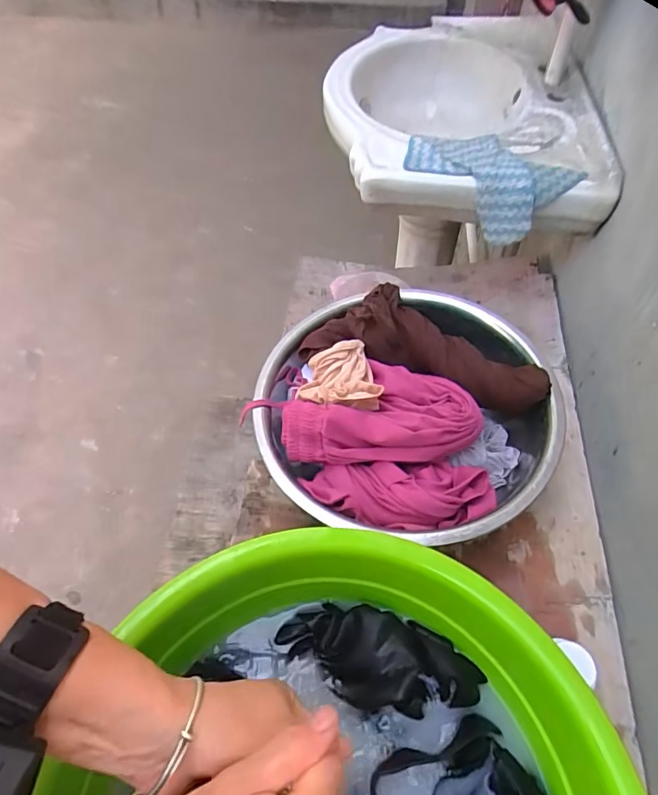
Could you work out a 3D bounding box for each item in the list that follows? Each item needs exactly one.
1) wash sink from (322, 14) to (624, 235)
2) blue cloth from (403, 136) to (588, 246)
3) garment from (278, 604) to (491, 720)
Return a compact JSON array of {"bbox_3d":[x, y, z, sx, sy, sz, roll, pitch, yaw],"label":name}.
[{"bbox_3d":[0.178,-0.427,0.766,0.349,0.158,0.504,0,50,-1],"label":"wash sink"},{"bbox_3d":[0.208,-0.280,0.642,0.207,0.078,0.107,21,53,16],"label":"blue cloth"},{"bbox_3d":[0.044,0.233,0.436,0.178,0.025,0.077,7,51,6],"label":"garment"}]

